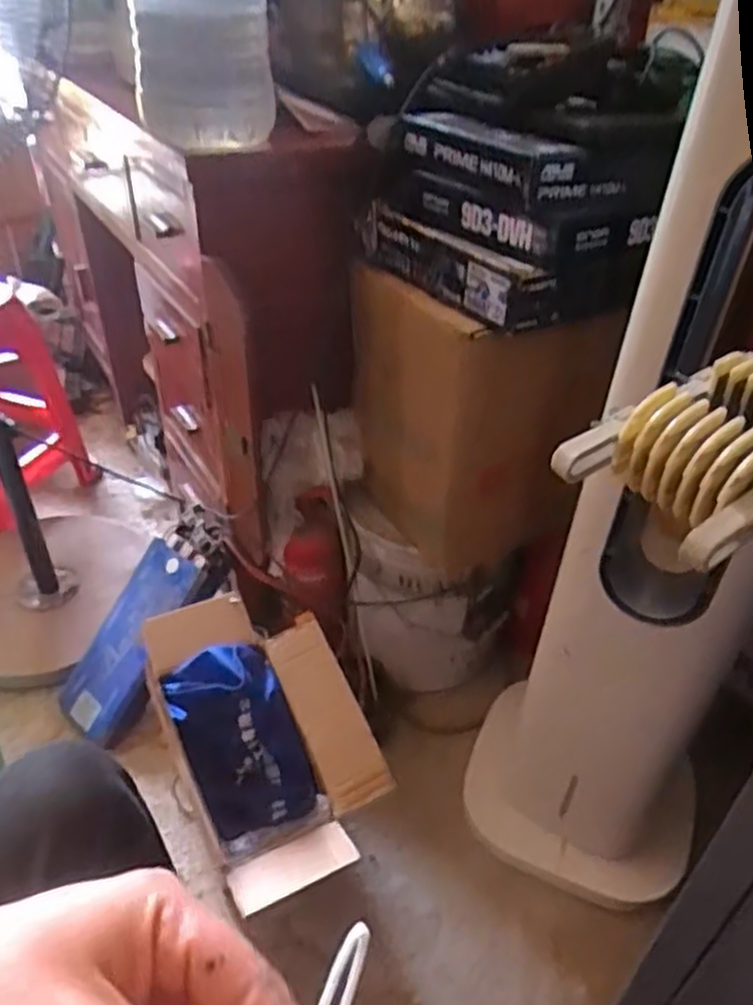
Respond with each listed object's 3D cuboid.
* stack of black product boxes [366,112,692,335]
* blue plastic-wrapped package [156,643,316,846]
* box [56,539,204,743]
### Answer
[{"bbox_3d":[0.142,-0.338,0.863,0.195,0.179,0.289,-20,42,-26],"label":"stack of black product boxes"},{"bbox_3d":[-0.178,0.302,0.961,0.146,0.232,0.050,-21,0,-26],"label":"blue plastic-wrapped package"},{"bbox_3d":[-0.402,0.224,1.218,0.141,0.039,0.321,28,86,31],"label":"box"}]

